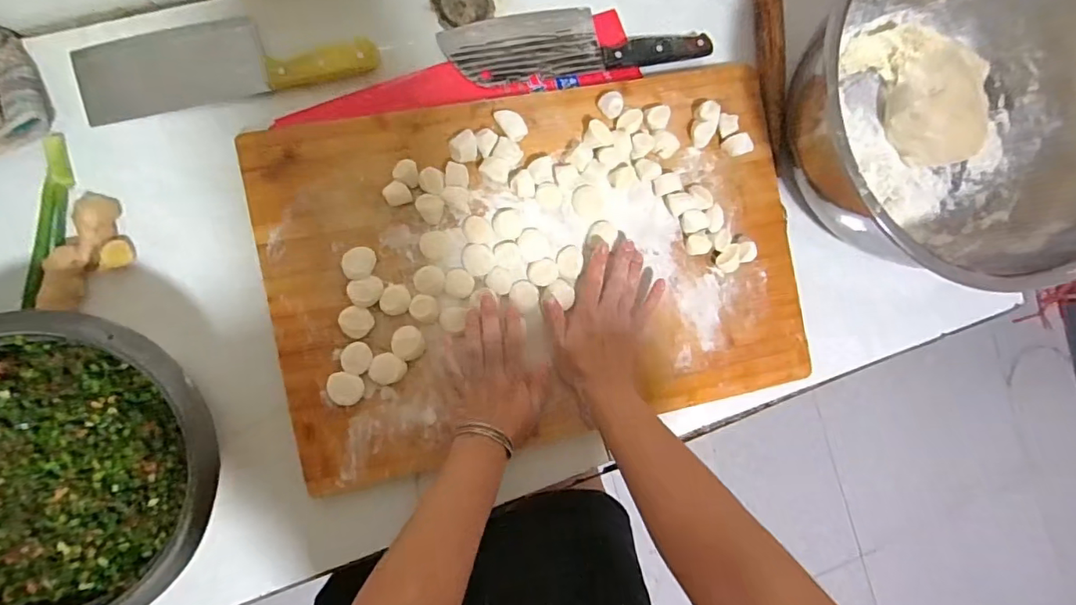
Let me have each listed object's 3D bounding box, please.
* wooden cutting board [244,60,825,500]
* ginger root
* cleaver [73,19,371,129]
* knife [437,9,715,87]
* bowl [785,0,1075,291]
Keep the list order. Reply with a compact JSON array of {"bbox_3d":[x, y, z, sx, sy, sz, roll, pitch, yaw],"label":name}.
[{"bbox_3d":[0.010,-0.041,0.550,0.557,0.043,0.365,-11,88,-7],"label":"wooden cutting board"},{"bbox_3d":[-0.437,-0.047,0.501,0.058,0.032,0.115,20,87,-7],"label":"ginger root"},{"bbox_3d":[-0.314,-0.246,0.524,0.283,0.020,0.078,-13,91,-8],"label":"cleaver"},{"bbox_3d":[0.045,-0.295,0.575,0.291,0.014,0.076,-11,91,-8],"label":"knife"},{"bbox_3d":[0.452,-0.204,0.572,0.379,0.163,0.367,0,89,-8],"label":"bowl"}]

